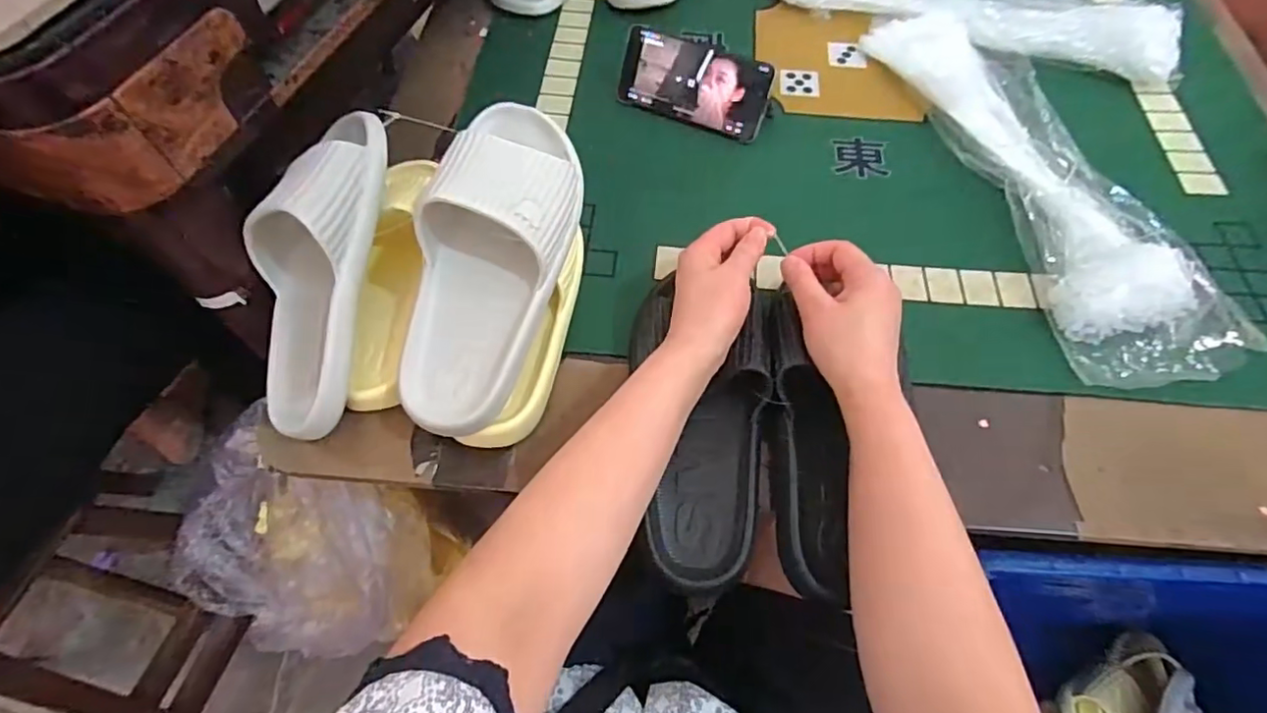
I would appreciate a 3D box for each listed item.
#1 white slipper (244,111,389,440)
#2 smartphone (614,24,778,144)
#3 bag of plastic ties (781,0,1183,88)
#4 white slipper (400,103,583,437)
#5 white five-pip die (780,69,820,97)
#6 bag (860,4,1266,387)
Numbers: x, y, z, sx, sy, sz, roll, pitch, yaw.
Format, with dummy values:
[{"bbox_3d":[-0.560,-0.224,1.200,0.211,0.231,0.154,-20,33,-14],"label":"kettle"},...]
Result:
[{"bbox_3d":[-0.251,-0.071,0.449,0.092,0.071,0.261,6,86,3],"label":"white slipper"},{"bbox_3d":[0.063,-0.287,0.616,0.161,0.077,0.010,24,29,13],"label":"smartphone"},{"bbox_3d":[0.380,-0.417,0.684,0.467,0.042,0.142,23,63,11],"label":"bag of plastic ties"},{"bbox_3d":[-0.108,-0.072,0.435,0.099,0.077,0.260,13,85,7],"label":"white slipper"},{"bbox_3d":[0.194,-0.320,0.679,0.045,0.005,0.046,3,66,3],"label":"white five-pip die"},{"bbox_3d":[0.379,-0.197,0.559,0.124,0.045,0.487,-9,61,-6],"label":"bag"}]

